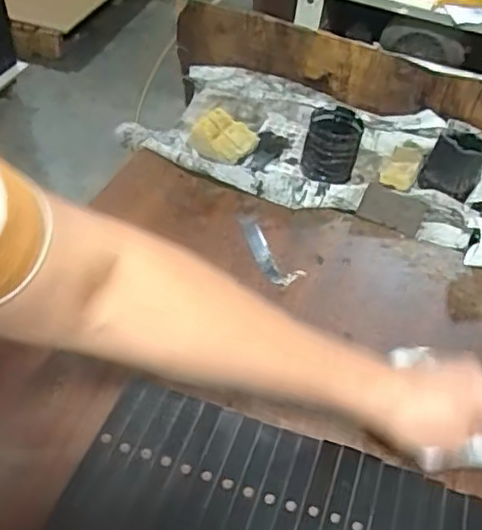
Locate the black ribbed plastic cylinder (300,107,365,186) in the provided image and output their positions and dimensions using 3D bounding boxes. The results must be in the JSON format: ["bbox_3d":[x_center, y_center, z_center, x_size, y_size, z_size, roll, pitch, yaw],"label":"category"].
[{"bbox_3d":[0.110,-0.147,0.762,0.061,0.059,0.072,14,46,7],"label":"black ribbed plastic cylinder"}]

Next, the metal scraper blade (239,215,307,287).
[{"bbox_3d":[0.023,-0.017,0.668,0.033,0.013,0.100,-24,54,-27],"label":"metal scraper blade"}]

